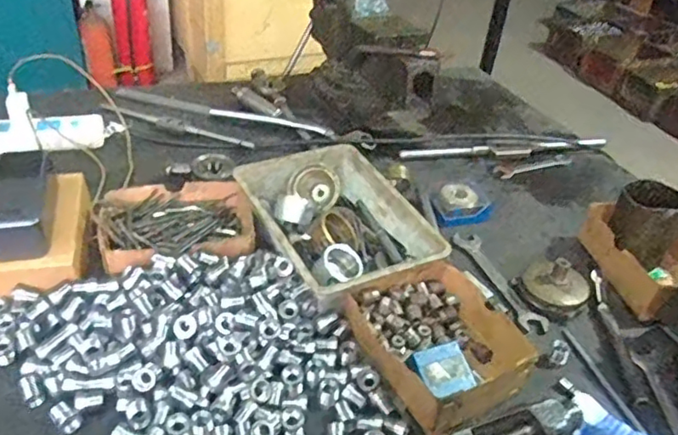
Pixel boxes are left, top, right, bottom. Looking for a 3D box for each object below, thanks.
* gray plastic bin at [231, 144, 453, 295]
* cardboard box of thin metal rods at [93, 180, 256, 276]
[{"bbox_3d":[-0.007,0.009,0.721,0.171,0.067,0.244,-15,41,-26],"label":"gray plastic bin"},{"bbox_3d":[-0.189,0.011,0.702,0.182,0.039,0.139,-9,39,-20],"label":"cardboard box of thin metal rods"}]

